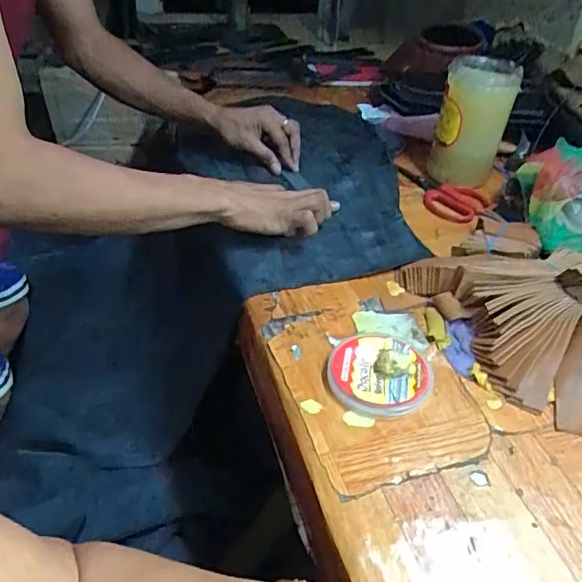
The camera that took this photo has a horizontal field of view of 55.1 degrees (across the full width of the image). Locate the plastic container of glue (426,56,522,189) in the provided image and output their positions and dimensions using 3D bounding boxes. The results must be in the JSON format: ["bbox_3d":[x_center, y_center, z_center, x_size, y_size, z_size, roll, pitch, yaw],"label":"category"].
[{"bbox_3d":[0.259,-0.239,0.804,0.093,0.157,0.089,23,43,21],"label":"plastic container of glue"}]

